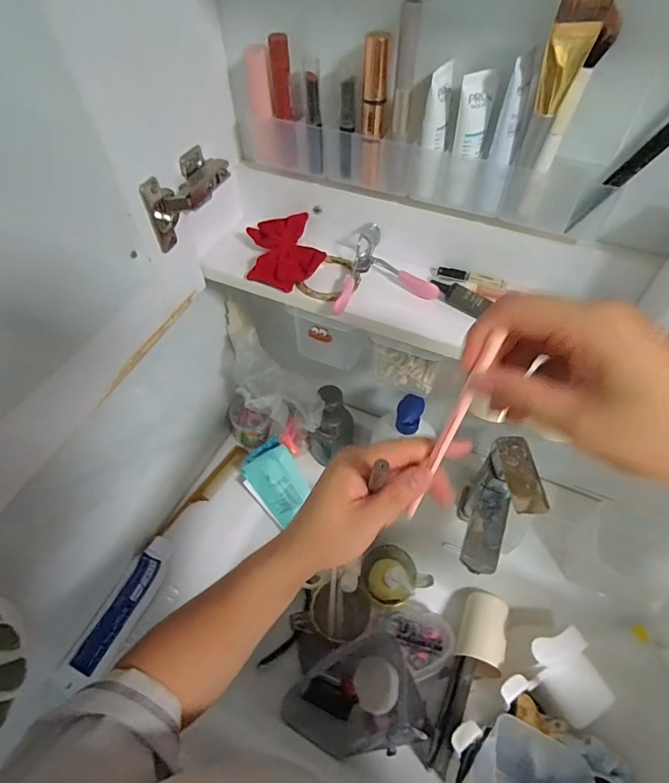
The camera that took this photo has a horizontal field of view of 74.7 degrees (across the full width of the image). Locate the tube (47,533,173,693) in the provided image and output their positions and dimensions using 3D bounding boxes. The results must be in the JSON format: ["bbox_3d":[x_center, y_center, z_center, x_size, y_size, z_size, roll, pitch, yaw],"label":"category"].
[{"bbox_3d":[-0.280,0.287,0.576,0.052,0.031,0.194,22,56,15],"label":"tube"}]

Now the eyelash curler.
[{"bbox_3d":[0.039,-0.117,0.412,0.100,0.033,0.080,-12,54,-9],"label":"eyelash curler"}]

